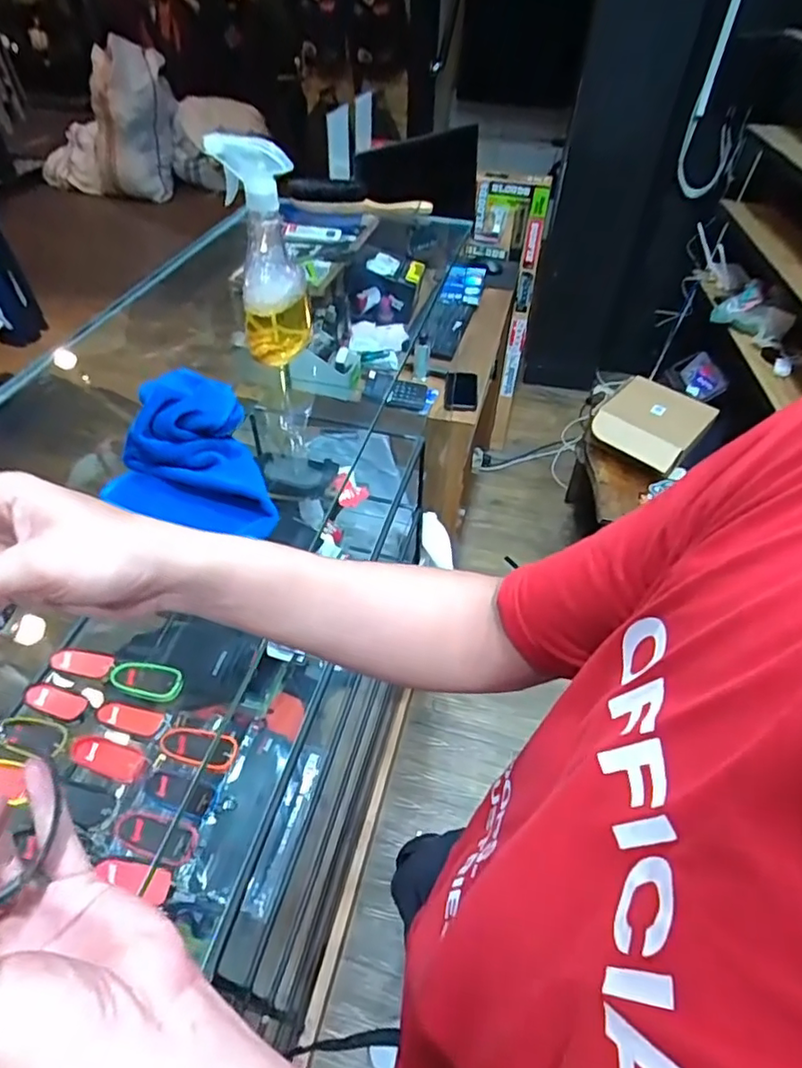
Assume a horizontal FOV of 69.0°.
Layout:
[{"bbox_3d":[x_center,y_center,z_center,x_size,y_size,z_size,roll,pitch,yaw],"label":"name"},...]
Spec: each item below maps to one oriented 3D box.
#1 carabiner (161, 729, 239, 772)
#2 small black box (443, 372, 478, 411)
[{"bbox_3d":[-0.221,0.232,0.639,0.081,0.008,0.041,9,47,7],"label":"carabiner"},{"bbox_3d":[0.142,-0.338,1.375,0.078,0.018,0.144,5,47,3],"label":"small black box"}]

